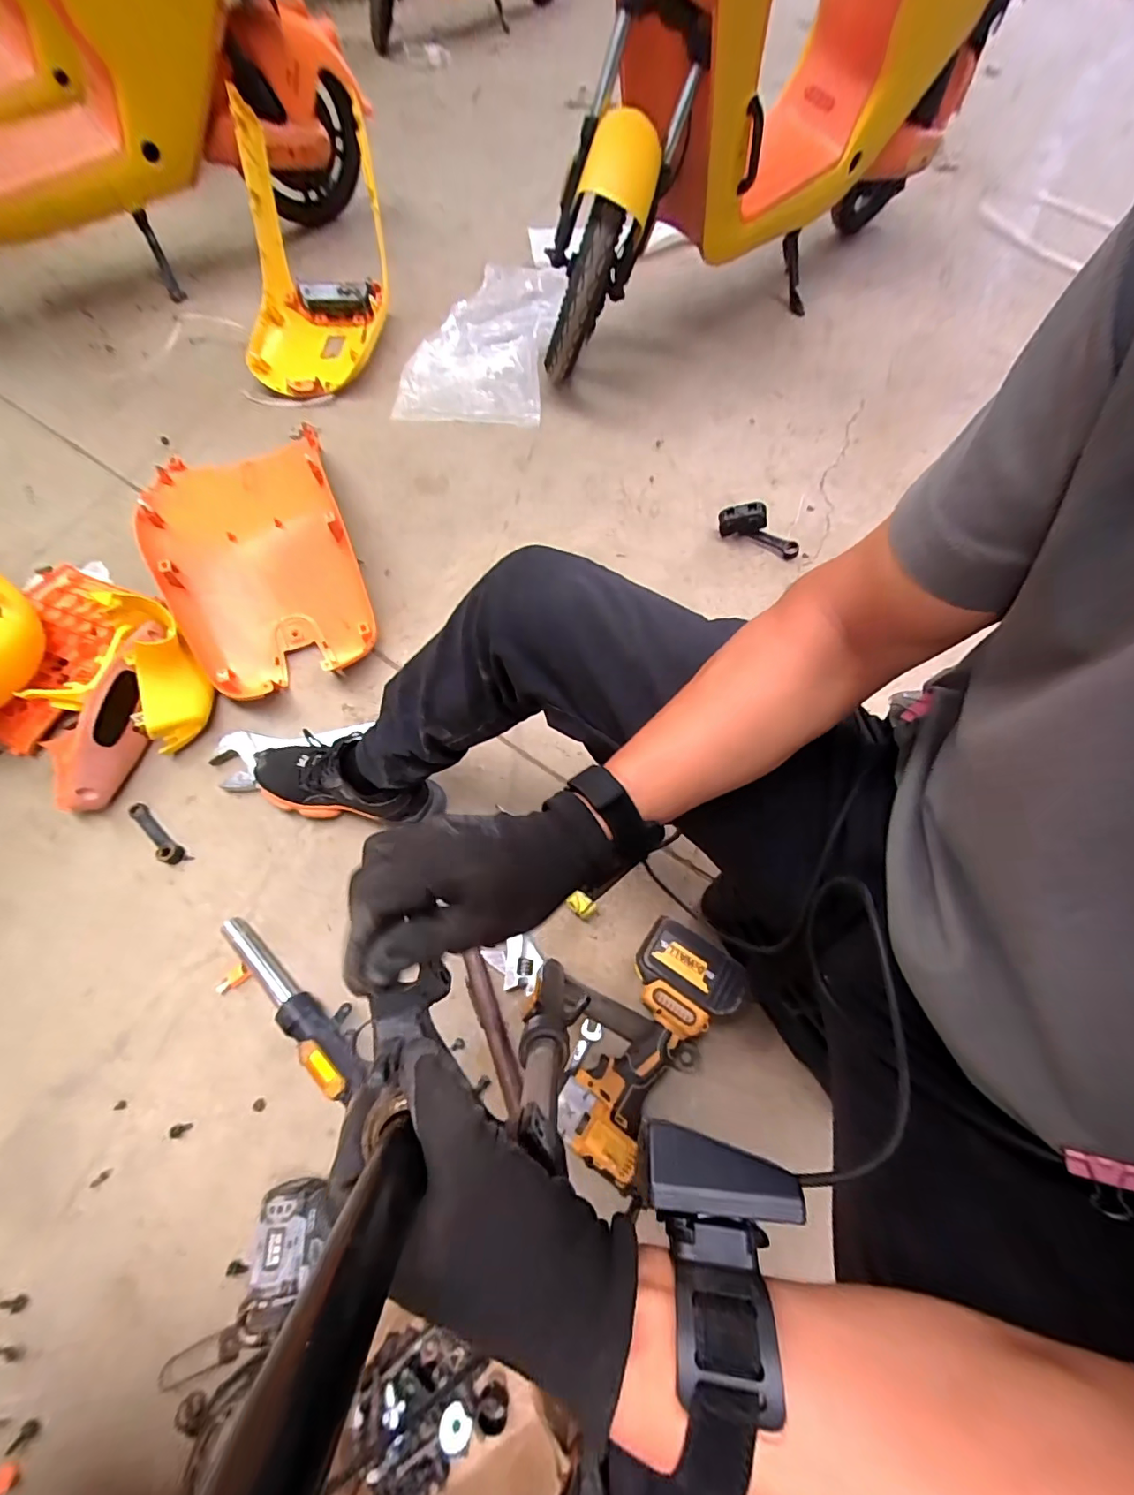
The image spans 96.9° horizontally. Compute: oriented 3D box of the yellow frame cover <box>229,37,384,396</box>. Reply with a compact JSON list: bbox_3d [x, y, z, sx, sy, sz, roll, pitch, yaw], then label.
[{"bbox_3d":[-0.618,-1.204,1.194,0.365,0.359,0.677,-11,66,-7],"label":"yellow frame cover"}]

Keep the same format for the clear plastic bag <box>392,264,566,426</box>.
[{"bbox_3d":[-0.207,-1.049,1.285,0.339,0.063,0.636,6,65,0],"label":"clear plastic bag"}]

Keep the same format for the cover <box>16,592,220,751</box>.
[{"bbox_3d":[-0.653,-0.118,0.775,0.209,0.121,0.199,15,66,5],"label":"cover"}]

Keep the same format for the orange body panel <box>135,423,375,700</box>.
[{"bbox_3d":[-0.539,-0.355,0.891,0.299,0.136,0.580,-20,67,-11],"label":"orange body panel"}]

